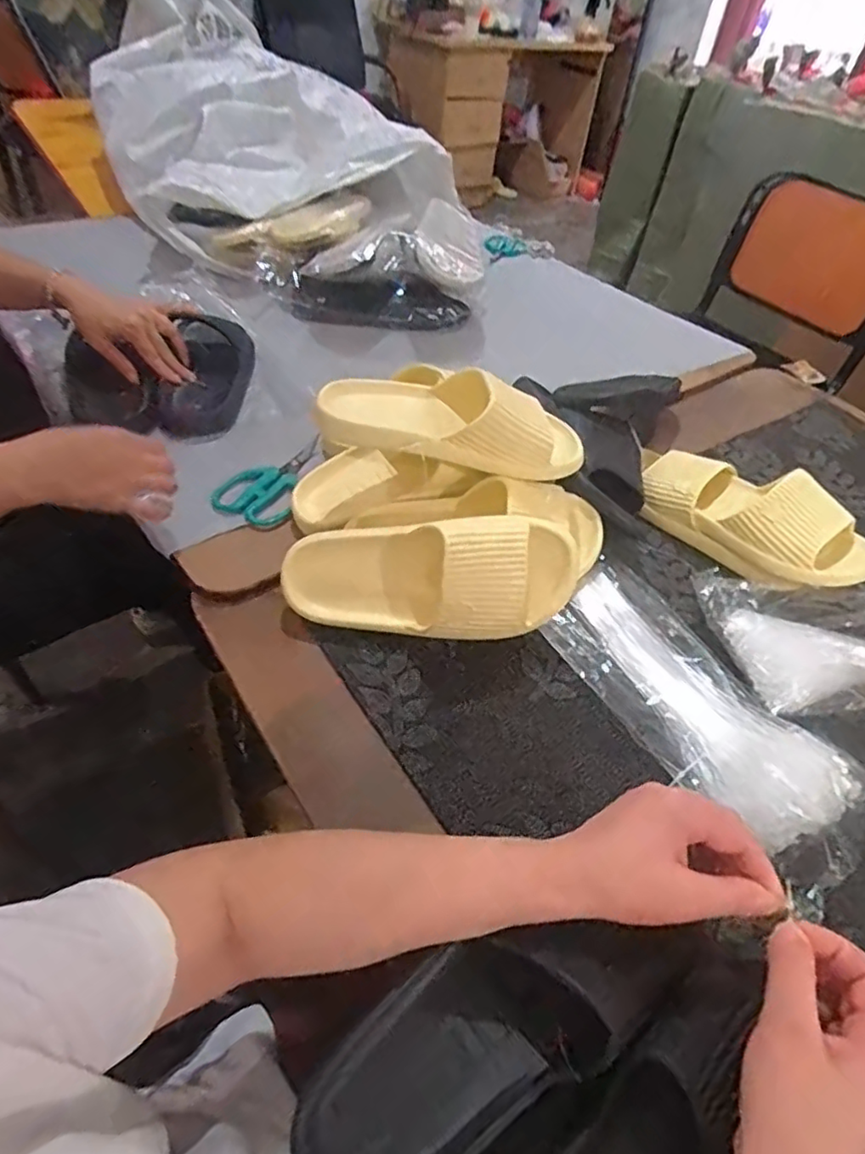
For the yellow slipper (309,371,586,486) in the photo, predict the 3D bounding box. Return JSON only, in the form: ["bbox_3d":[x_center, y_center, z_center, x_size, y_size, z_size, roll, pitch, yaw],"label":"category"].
[{"bbox_3d":[0.018,-0.142,0.573,0.242,0.064,0.090,1,46,-6],"label":"yellow slipper"}]

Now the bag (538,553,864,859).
[{"bbox_3d":[0.215,0.092,0.535,0.138,0.044,0.291,-19,51,-24],"label":"bag"}]

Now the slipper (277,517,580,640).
[{"bbox_3d":[-0.003,0.000,0.539,0.250,0.103,0.083,-7,22,1],"label":"slipper"}]

